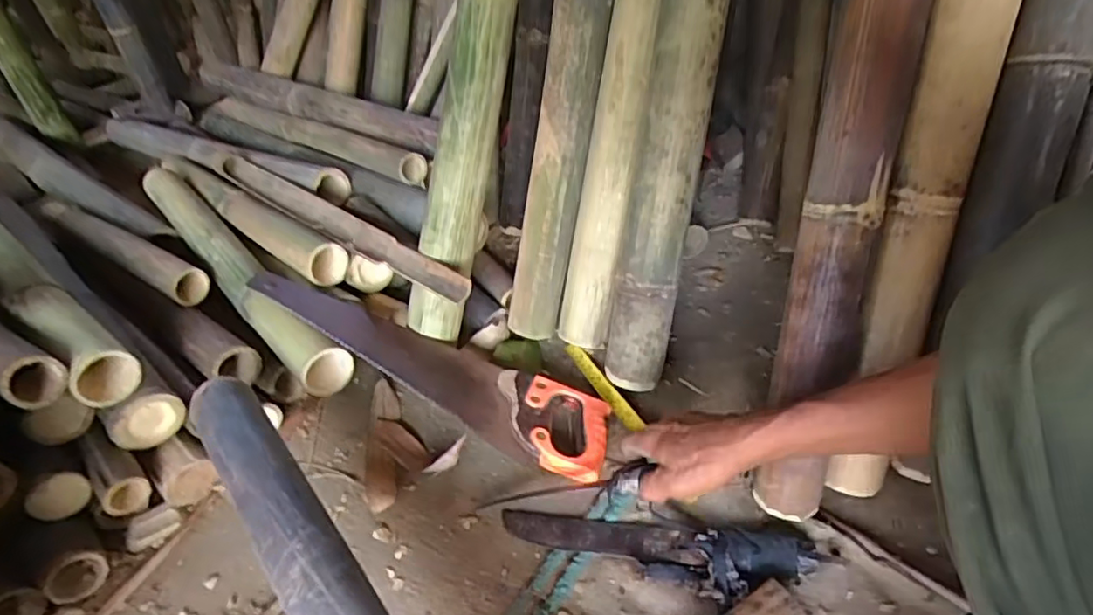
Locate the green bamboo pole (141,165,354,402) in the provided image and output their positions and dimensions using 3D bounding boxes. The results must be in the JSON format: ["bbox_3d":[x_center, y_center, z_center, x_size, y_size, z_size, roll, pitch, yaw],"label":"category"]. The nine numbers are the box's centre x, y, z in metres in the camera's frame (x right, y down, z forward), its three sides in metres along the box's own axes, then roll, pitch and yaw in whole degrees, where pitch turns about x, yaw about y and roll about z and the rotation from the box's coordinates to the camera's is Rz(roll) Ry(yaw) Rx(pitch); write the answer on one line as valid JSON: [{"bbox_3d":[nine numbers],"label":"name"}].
[{"bbox_3d":[-0.485,-0.073,0.925,0.070,0.073,0.654,-31,45,-29],"label":"green bamboo pole"}]

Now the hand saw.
[{"bbox_3d":[-0.153,0.063,0.763,0.503,0.027,0.117,25,46,13],"label":"hand saw"}]

